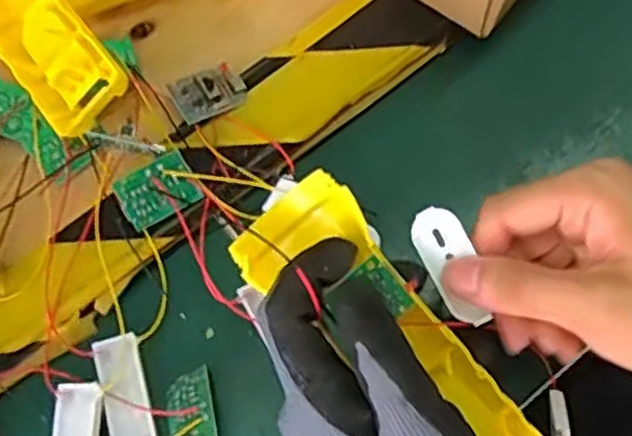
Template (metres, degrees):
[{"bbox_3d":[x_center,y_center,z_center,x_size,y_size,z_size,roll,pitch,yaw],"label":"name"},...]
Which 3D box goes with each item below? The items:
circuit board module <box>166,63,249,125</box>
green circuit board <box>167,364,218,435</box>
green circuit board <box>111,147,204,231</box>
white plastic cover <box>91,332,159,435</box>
[{"bbox_3d":[-0.053,-0.063,0.368,0.035,0.010,0.023,-29,72,-9],"label":"circuit board module"},{"bbox_3d":[-0.056,0.086,0.331,0.024,0.005,0.034,-29,55,14],"label":"green circuit board"},{"bbox_3d":[-0.073,-0.013,0.349,0.035,0.005,0.026,-29,98,-6],"label":"green circuit board"},{"bbox_3d":[-0.086,0.081,0.340,0.020,0.005,0.055,-17,70,-4],"label":"white plastic cover"}]

